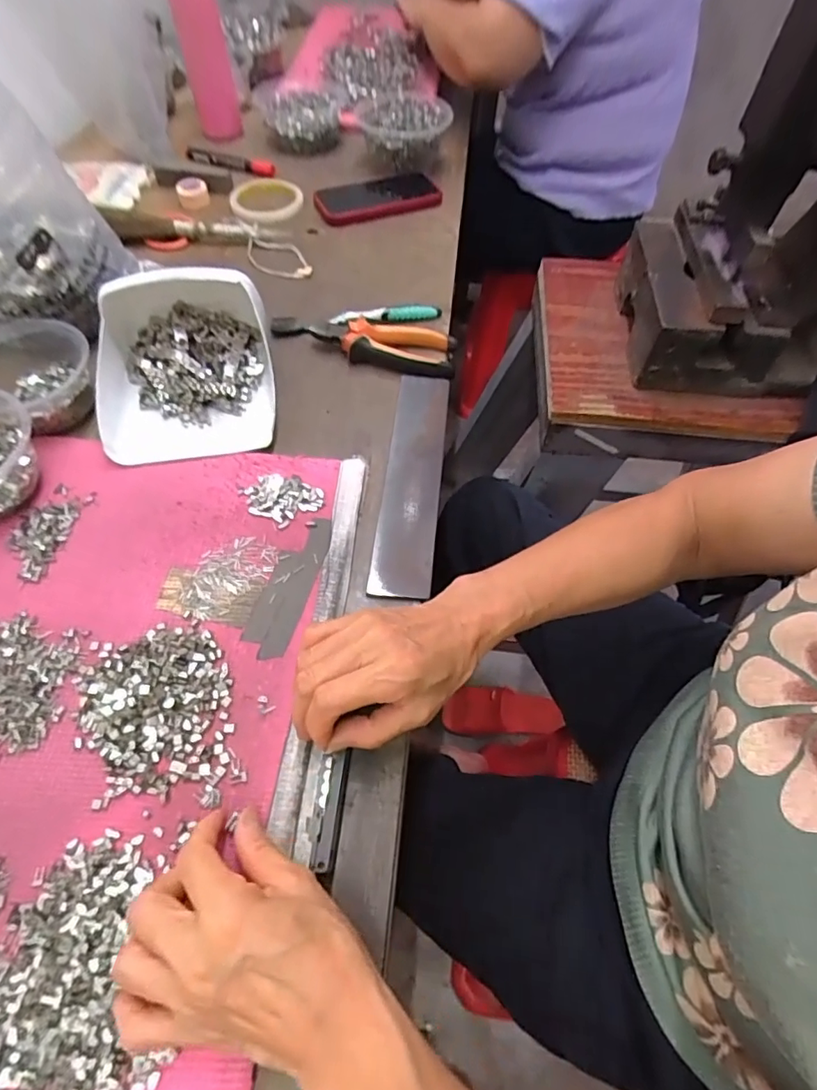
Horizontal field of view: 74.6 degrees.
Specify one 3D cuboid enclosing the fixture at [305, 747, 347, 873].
[{"bbox_3d":[-0.049,0.154,0.315,0.016,0.005,0.061,5,59,2],"label":"fixture"}]

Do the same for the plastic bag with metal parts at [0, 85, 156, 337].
[{"bbox_3d":[-0.363,-0.314,0.504,0.155,0.189,0.152,-33,65,-19],"label":"plastic bag with metal parts"}]

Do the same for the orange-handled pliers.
[{"bbox_3d":[-0.045,-0.219,0.566,0.195,0.024,0.057,17,60,9],"label":"orange-handled pliers"}]

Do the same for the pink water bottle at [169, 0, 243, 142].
[{"bbox_3d":[-0.297,-0.725,0.771,0.062,0.214,0.053,-19,61,-12],"label":"pink water bottle"}]

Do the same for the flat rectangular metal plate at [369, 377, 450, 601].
[{"bbox_3d":[0.005,-0.066,0.482,0.049,0.009,0.247,6,59,2],"label":"flat rectangular metal plate"}]

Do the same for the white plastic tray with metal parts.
[{"bbox_3d":[-0.210,-0.173,0.491,0.158,0.076,0.177,-9,60,-6],"label":"white plastic tray with metal parts"}]

